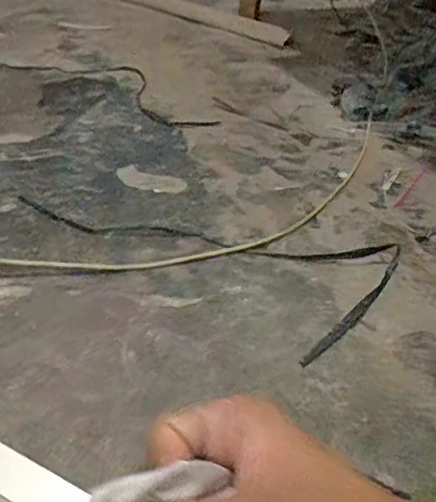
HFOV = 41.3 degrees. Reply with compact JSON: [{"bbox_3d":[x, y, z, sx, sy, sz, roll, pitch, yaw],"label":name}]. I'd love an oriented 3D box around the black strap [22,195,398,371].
[{"bbox_3d":[-0.030,-0.045,1.216,0.752,0.021,0.367,25,43,23],"label":"black strap"}]

